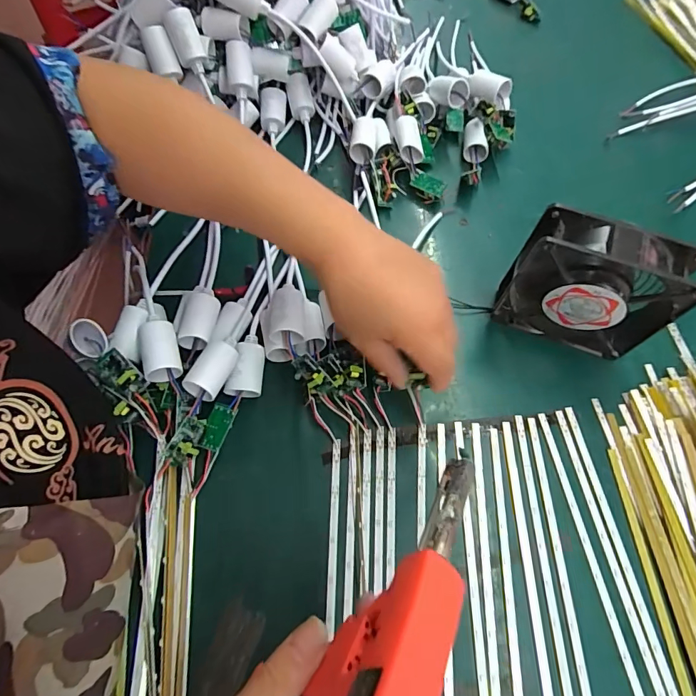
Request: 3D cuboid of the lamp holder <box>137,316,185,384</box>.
[{"bbox_3d":[-0.147,0.000,0.339,0.027,0.027,0.045,-11,65,-7],"label":"lamp holder"}]

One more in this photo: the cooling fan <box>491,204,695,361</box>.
[{"bbox_3d":[0.197,-0.047,0.356,0.122,0.122,0.039,21,67,8],"label":"cooling fan"}]

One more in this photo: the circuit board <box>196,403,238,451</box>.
[{"bbox_3d":[-0.107,0.065,0.350,0.019,0.004,0.037,21,61,1],"label":"circuit board"}]

